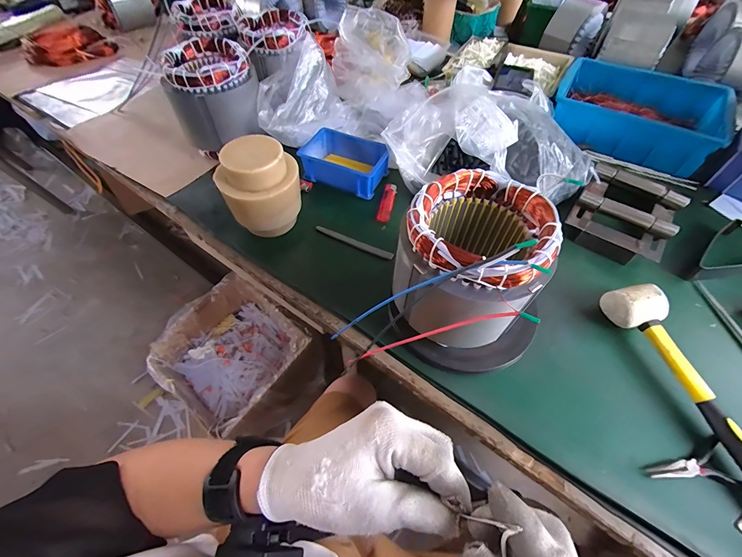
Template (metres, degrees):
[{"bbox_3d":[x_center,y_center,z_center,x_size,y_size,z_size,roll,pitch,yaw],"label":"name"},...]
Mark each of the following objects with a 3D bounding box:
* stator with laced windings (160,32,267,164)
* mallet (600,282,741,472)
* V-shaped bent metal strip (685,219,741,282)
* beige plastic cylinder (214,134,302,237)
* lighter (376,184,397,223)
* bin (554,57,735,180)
[{"bbox_3d":[-0.284,-0.327,0.616,0.149,0.158,0.131,-27,60,-17],"label":"stator with laced windings"},{"bbox_3d":[0.375,0.127,0.365,0.069,0.048,0.287,-15,57,-10],"label":"mallet"},{"bbox_3d":[0.523,-0.032,0.482,0.146,0.031,0.074,-23,59,-15],"label":"V-shaped bent metal strip"},{"bbox_3d":[-0.160,-0.130,0.499,0.111,0.134,0.095,-30,60,-19],"label":"beige plastic cylinder"},{"bbox_3d":[0.029,-0.134,0.569,0.022,0.011,0.088,10,56,7],"label":"lighter"},{"bbox_3d":[0.530,-0.336,0.667,0.280,0.078,0.210,27,60,17],"label":"bin"}]

